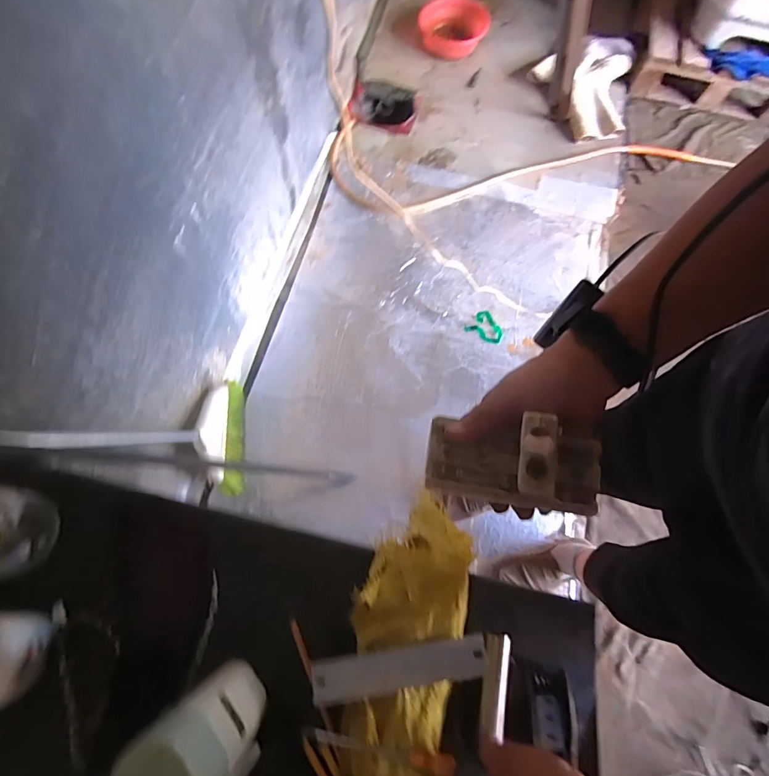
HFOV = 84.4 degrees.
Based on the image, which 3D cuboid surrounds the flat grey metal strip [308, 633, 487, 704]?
[{"bbox_3d":[0.015,0.272,0.412,0.167,0.010,0.034,-7,66,-4],"label":"flat grey metal strip"}]

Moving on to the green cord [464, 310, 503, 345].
[{"bbox_3d":[0.312,-0.179,1.286,0.105,0.010,0.088,38,73,10],"label":"green cord"}]

